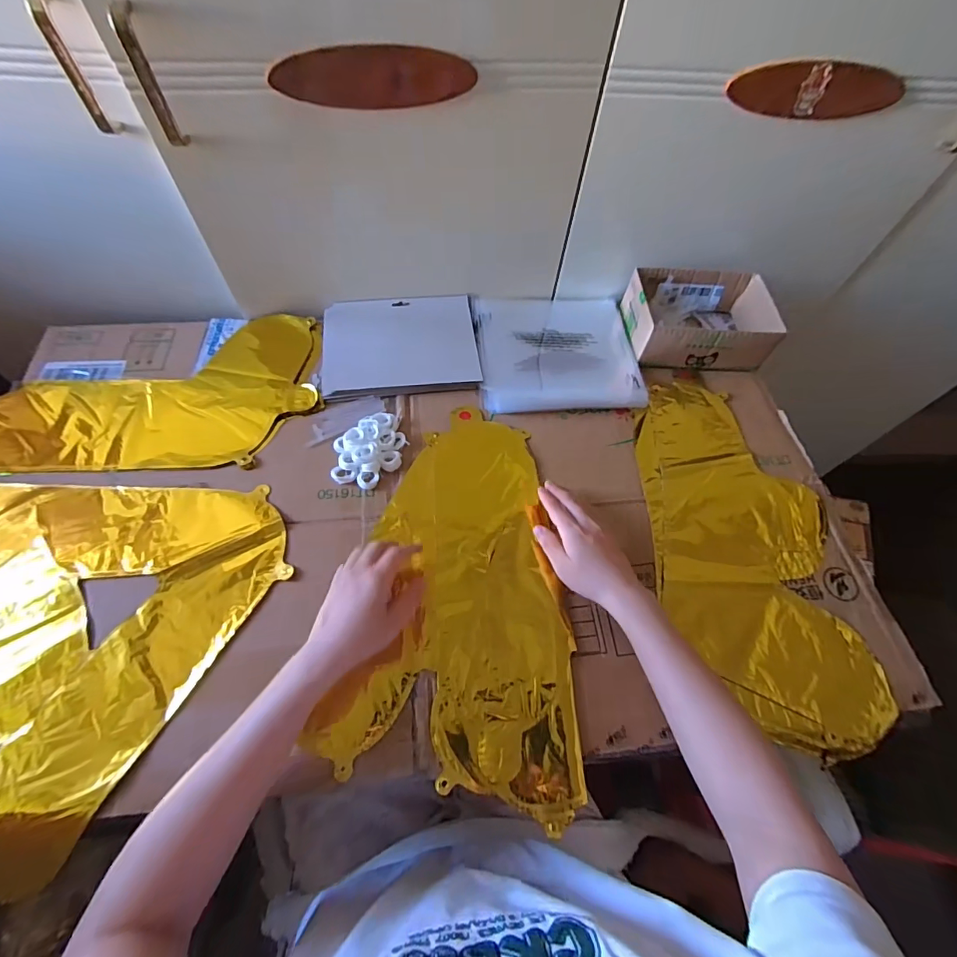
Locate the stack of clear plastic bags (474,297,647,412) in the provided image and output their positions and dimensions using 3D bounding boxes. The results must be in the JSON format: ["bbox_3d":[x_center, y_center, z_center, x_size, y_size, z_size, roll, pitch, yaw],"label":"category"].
[{"bbox_3d":[0.107,-0.185,0.632,0.217,0.014,0.210,-2,62,-5],"label":"stack of clear plastic bags"}]

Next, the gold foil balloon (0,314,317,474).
[{"bbox_3d":[-0.414,-0.109,0.573,0.394,0.018,0.230,-4,63,-6],"label":"gold foil balloon"}]

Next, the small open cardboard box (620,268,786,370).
[{"bbox_3d":[0.305,-0.222,0.634,0.184,0.062,0.144,-4,63,-6],"label":"small open cardboard box"}]

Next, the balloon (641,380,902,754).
[{"bbox_3d":[0.304,0.064,0.522,0.209,0.023,0.417,2,62,-3],"label":"balloon"}]

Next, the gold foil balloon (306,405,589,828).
[{"bbox_3d":[0.006,0.105,0.488,0.237,0.015,0.388,13,62,3],"label":"gold foil balloon"}]

